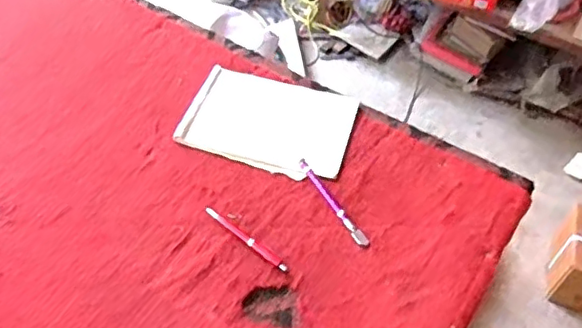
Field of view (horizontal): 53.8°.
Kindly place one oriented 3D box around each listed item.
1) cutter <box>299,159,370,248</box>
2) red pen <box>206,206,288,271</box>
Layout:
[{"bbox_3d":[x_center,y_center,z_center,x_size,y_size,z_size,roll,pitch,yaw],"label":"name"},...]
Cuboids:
[{"bbox_3d":[0.058,0.053,0.815,0.019,0.009,0.166,-22,54,-22],"label":"cutter"},{"bbox_3d":[-0.062,0.099,0.776,0.145,0.007,0.014,35,55,24],"label":"red pen"}]

